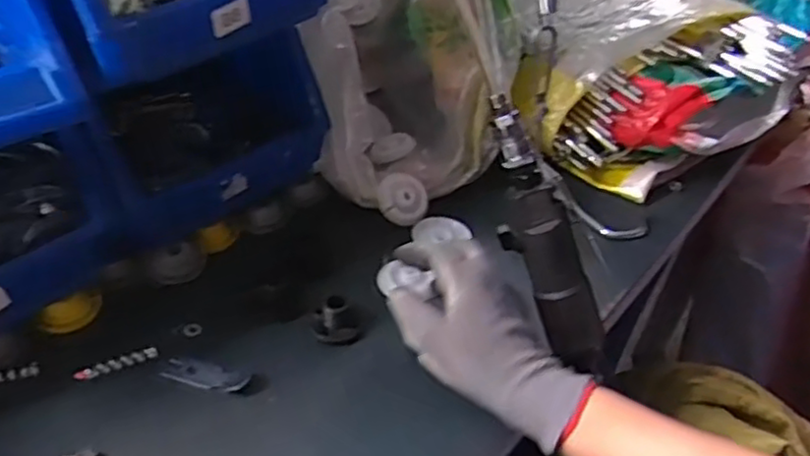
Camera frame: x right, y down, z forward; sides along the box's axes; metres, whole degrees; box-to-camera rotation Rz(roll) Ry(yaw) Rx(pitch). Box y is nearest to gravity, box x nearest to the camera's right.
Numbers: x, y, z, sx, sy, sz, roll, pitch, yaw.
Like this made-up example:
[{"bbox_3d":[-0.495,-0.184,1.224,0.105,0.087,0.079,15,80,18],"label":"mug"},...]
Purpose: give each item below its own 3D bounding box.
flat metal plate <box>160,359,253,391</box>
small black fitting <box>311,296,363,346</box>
[{"bbox_3d":[-0.138,0.102,0.489,0.060,0.004,0.020,12,39,6],"label":"flat metal plate"},{"bbox_3d":[-0.052,0.070,0.527,0.036,0.021,0.032,1,40,-7],"label":"small black fitting"}]

